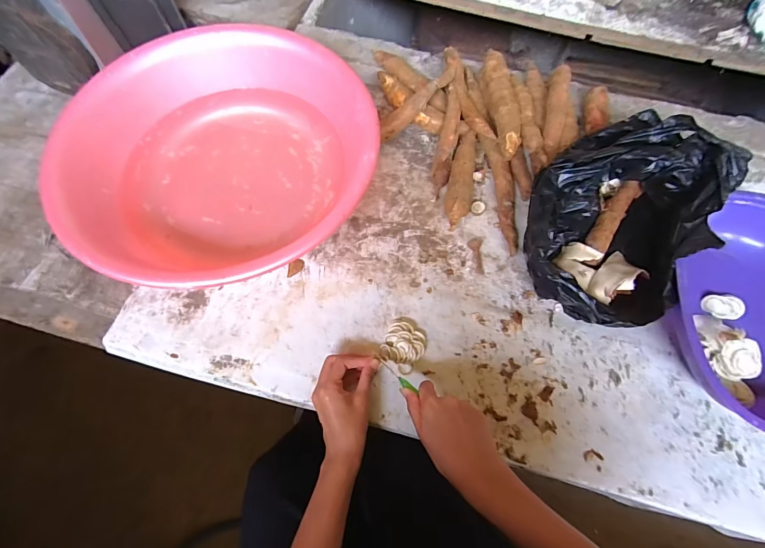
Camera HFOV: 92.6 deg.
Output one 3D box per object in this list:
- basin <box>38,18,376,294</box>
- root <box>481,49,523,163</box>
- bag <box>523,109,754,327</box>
[{"bbox_3d":[-0.218,-0.158,0.520,0.415,0.107,0.390,0,70,1],"label":"basin"},{"bbox_3d":[0.193,-0.264,0.579,0.045,0.050,0.198,-4,69,-1],"label":"root"},{"bbox_3d":[0.304,-0.074,0.483,0.203,0.107,0.274,34,73,12],"label":"bag"}]

